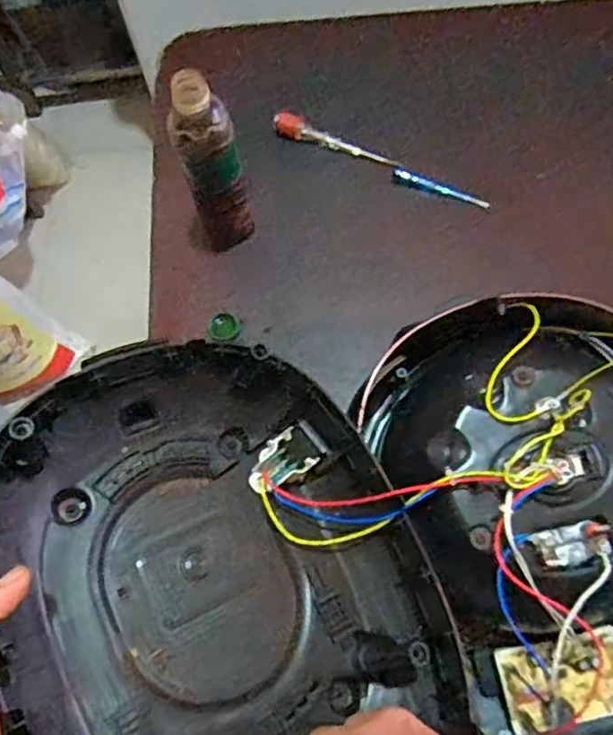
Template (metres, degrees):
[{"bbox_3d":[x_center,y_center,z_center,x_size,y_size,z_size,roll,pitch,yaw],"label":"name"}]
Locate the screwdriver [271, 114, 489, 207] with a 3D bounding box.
[{"bbox_3d":[0.084,-0.242,0.754,0.268,0.020,0.023,25,73,11],"label":"screwdriver"}]

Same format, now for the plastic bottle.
[{"bbox_3d":[-0.091,-0.194,0.641,0.060,0.199,0.057,-22,71,-6],"label":"plastic bottle"}]

